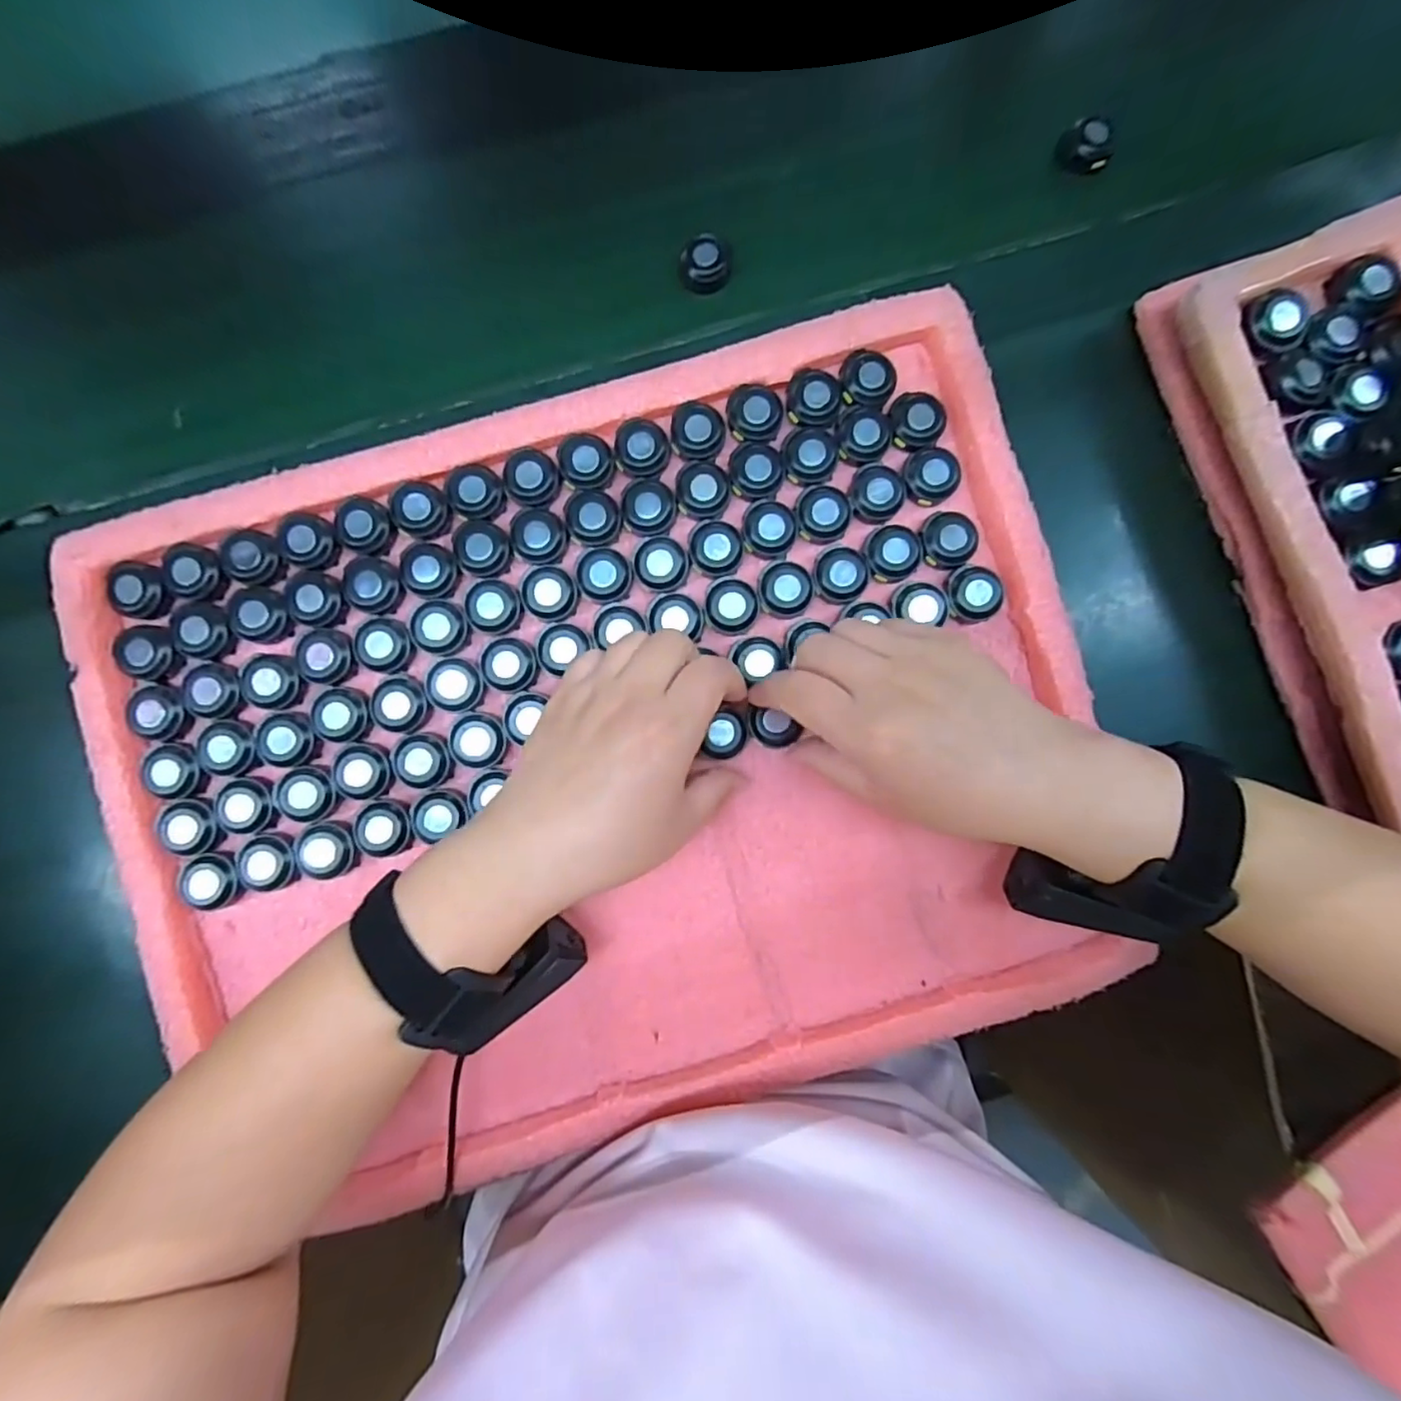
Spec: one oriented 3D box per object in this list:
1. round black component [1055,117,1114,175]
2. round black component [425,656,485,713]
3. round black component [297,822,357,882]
[{"bbox_3d":[0.232,-0.333,0.367,0.031,0.015,0.023,36,86,3],"label":"round black component"},{"bbox_3d":[-0.130,-0.009,0.324,0.030,0.010,0.027,26,89,-1],"label":"round black component"},{"bbox_3d":[-0.196,0.077,0.321,0.028,0.017,0.026,0,89,-1],"label":"round black component"}]

